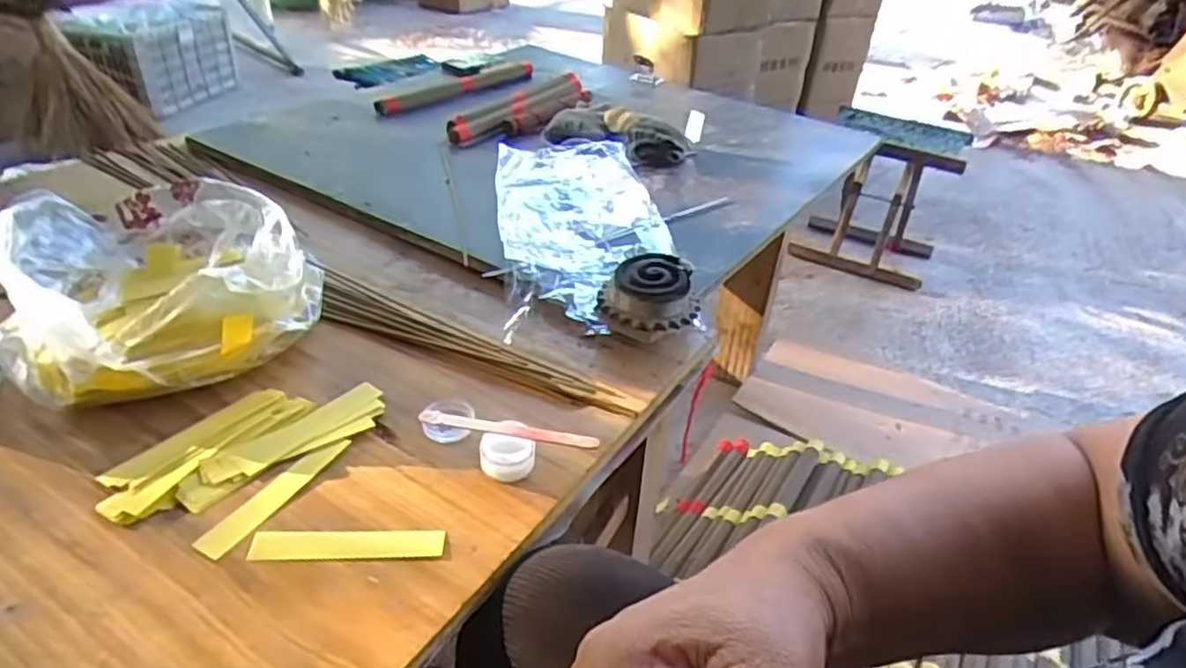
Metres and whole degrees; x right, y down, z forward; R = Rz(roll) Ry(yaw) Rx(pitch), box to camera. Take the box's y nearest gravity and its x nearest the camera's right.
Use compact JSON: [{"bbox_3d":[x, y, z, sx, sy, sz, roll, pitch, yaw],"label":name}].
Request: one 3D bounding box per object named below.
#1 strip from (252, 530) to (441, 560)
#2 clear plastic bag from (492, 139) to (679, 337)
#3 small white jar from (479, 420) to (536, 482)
[{"bbox_3d":[-0.148,0.126,0.429,0.113,0.004,0.021,1,35,-6],"label":"strip"},{"bbox_3d":[-0.016,-0.125,0.771,0.169,0.039,0.388,-1,35,-9],"label":"clear plastic bag"},{"bbox_3d":[-0.059,0.079,0.487,0.037,0.027,0.036,1,35,-7],"label":"small white jar"}]

